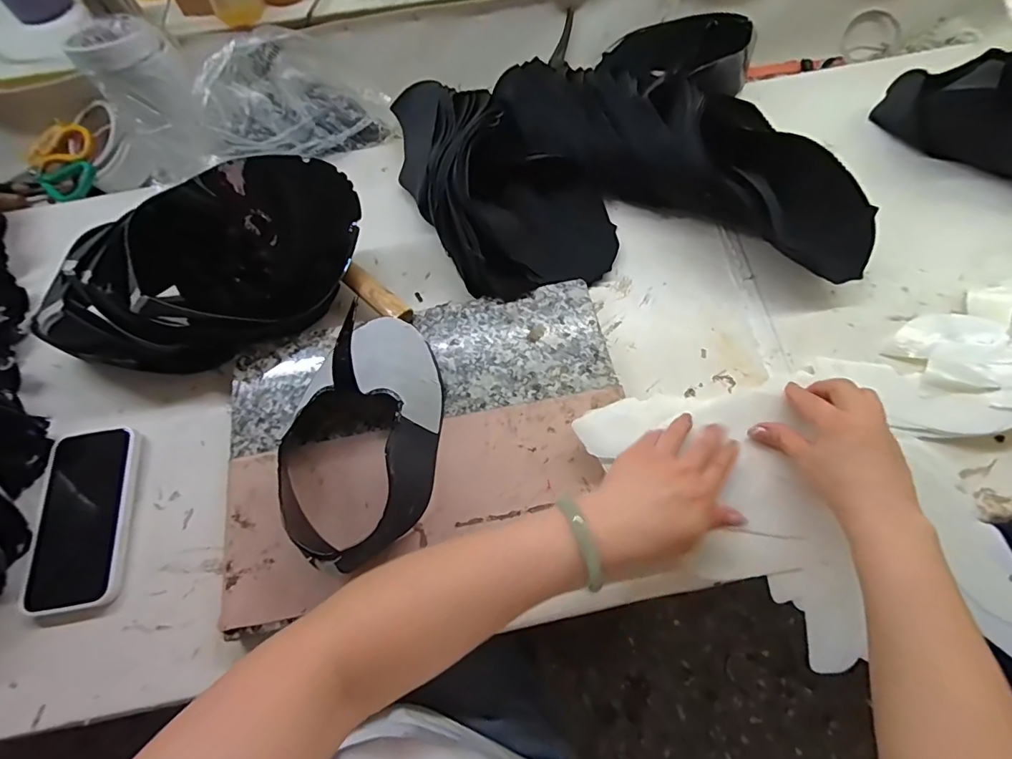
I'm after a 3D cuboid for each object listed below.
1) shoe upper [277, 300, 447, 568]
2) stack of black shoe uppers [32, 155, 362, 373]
[{"bbox_3d":[-0.123,0.039,0.417,0.120,0.080,0.224,8,66,7],"label":"shoe upper"},{"bbox_3d":[-0.295,-0.109,0.479,0.314,0.106,0.130,-21,66,-6],"label":"stack of black shoe uppers"}]

